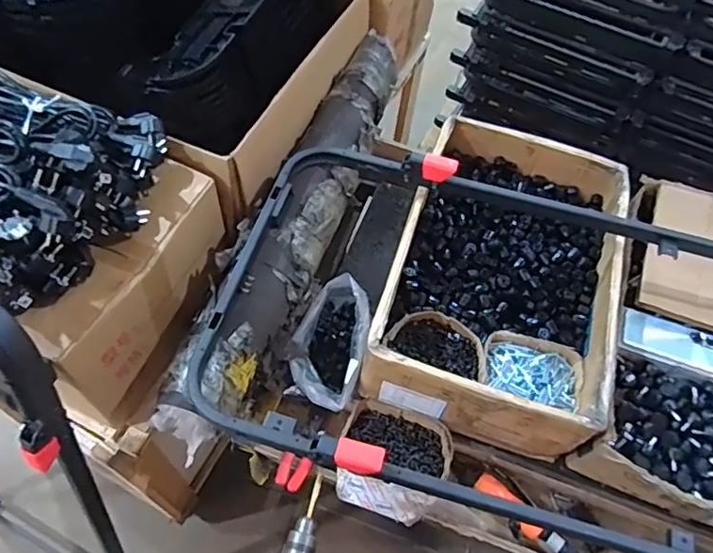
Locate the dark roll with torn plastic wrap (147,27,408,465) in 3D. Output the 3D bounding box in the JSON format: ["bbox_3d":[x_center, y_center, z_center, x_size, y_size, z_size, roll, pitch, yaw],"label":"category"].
[{"bbox_3d":[-0.082,-0.124,0.948,0.132,0.126,0.861,18,58,7],"label":"dark roll with torn plastic wrap"}]

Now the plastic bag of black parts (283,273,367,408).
[{"bbox_3d":[-0.039,0.111,0.920,0.112,0.107,0.211,17,58,6],"label":"plastic bag of black parts"}]

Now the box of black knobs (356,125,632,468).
[{"bbox_3d":[0.257,-0.015,0.972,0.362,0.139,0.551,16,58,6],"label":"box of black knobs"}]

